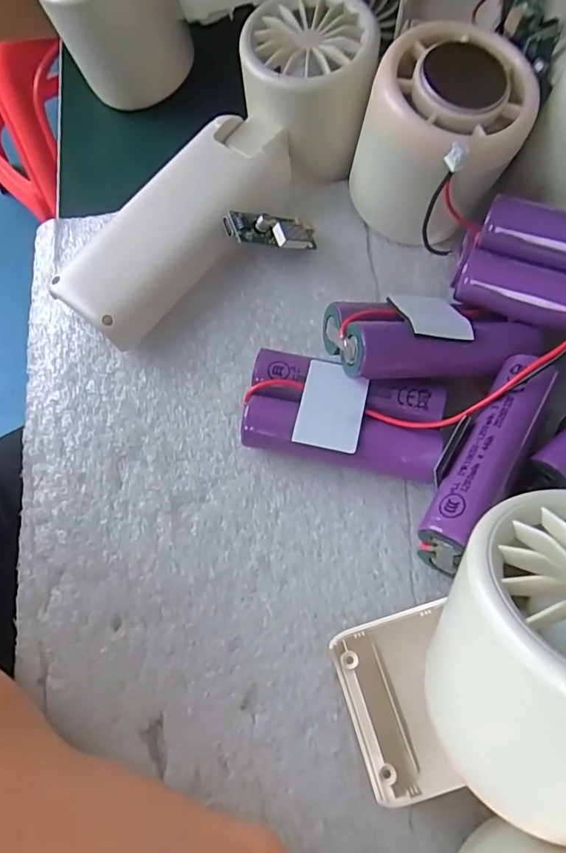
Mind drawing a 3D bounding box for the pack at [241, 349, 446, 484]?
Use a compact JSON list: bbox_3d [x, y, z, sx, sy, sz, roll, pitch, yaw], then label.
[{"bbox_3d":[0.020,-0.002,0.175,0.064,0.022,0.034,12,66,8],"label":"pack"}]

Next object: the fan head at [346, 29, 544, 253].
[{"bbox_3d":[0.060,-0.107,0.198,0.056,0.058,0.054,-34,71,-14],"label":"fan head"}]

